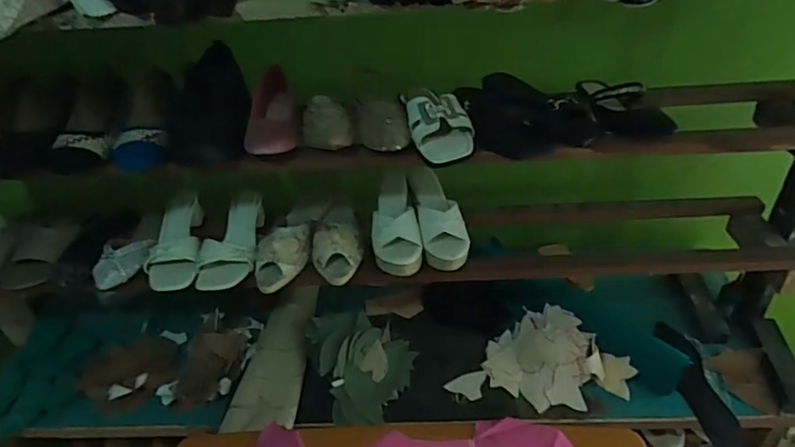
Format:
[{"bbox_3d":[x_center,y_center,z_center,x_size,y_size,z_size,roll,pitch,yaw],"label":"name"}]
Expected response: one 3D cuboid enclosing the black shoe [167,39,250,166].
[{"bbox_3d":[-0.285,-0.193,0.834,0.109,0.078,0.238,-3,60,2],"label":"black shoe"}]

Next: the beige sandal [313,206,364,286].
[{"bbox_3d":[-0.110,0.016,0.988,0.090,0.056,0.216,-8,38,-4],"label":"beige sandal"}]

